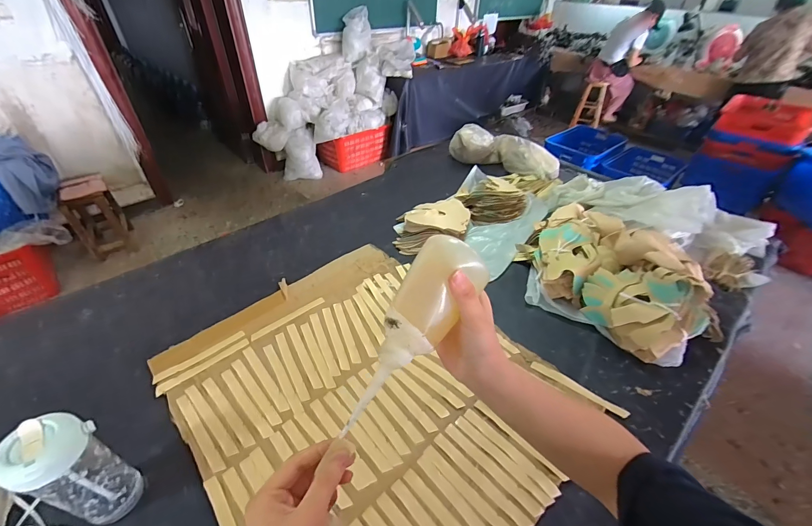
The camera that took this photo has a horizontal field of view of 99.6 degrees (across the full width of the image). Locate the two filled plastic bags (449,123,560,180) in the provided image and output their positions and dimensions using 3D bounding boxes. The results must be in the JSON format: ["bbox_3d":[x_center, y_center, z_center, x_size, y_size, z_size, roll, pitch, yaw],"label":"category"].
[{"bbox_3d":[0.423,-0.482,1.506,0.496,0.137,0.157,28,47,27],"label":"two filled plastic bags"}]

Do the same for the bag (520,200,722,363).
[{"bbox_3d":[0.495,0.020,0.870,0.313,0.158,0.471,-27,48,-27],"label":"bag"}]

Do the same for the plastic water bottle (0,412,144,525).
[{"bbox_3d":[-0.469,0.307,0.501,0.069,0.214,0.087,1,41,1],"label":"plastic water bottle"}]

